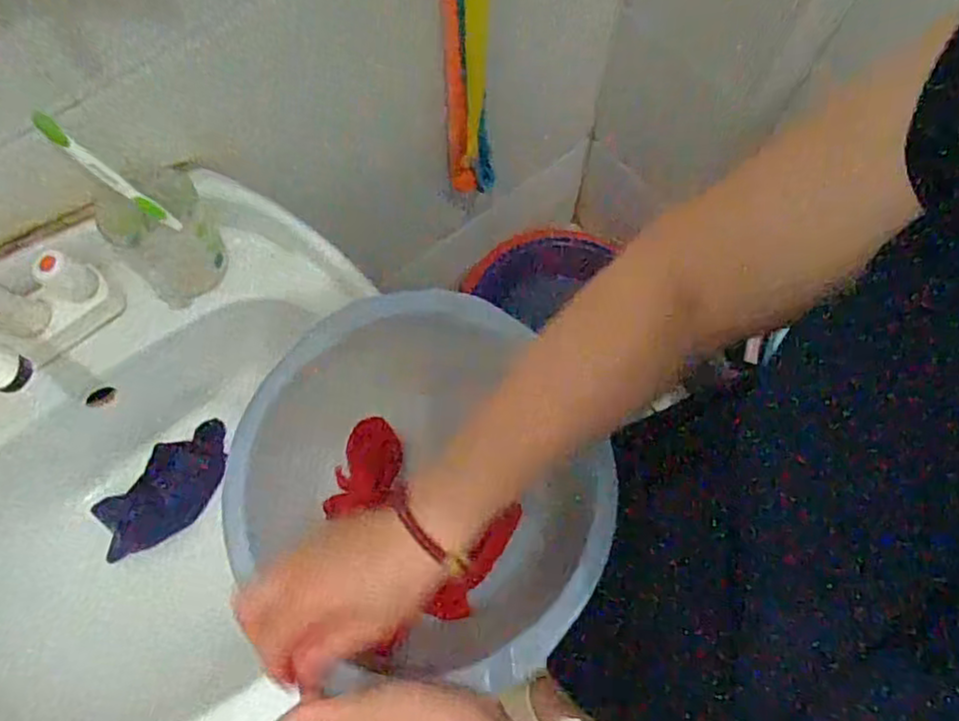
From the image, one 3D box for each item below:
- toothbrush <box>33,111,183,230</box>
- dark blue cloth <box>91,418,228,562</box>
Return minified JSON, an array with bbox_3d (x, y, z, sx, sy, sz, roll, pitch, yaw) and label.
[{"bbox_3d":[-0.308,-0.153,0.542,0.018,0.130,0.012,12,67,42],"label":"toothbrush"},{"bbox_3d":[-0.337,0.139,0.703,0.149,0.018,0.087,-33,103,-31],"label":"dark blue cloth"}]

